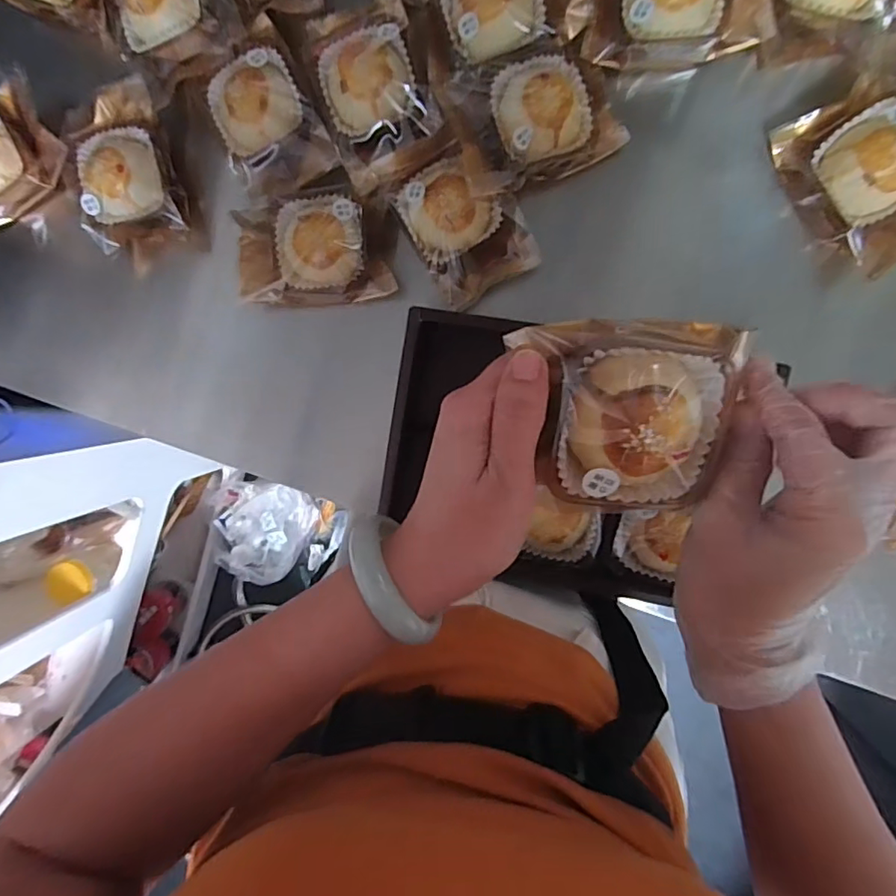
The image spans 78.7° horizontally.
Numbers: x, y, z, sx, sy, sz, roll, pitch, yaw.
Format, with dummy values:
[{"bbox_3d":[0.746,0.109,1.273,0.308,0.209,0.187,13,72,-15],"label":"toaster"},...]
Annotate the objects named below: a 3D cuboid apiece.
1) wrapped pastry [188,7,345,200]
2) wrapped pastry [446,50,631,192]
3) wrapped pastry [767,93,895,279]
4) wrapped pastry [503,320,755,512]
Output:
[{"bbox_3d":[-0.137,-0.245,0.402,0.074,0.024,0.112,-28,94,9],"label":"wrapped pastry"},{"bbox_3d":[0.061,-0.231,0.373,0.106,0.028,0.080,-18,95,8],"label":"wrapped pastry"},{"bbox_3d":[0.286,-0.185,0.369,0.083,0.047,0.120,-34,93,9],"label":"wrapped pastry"},{"bbox_3d":[0.074,-0.012,0.225,0.090,0.026,0.079,5,98,6],"label":"wrapped pastry"}]

